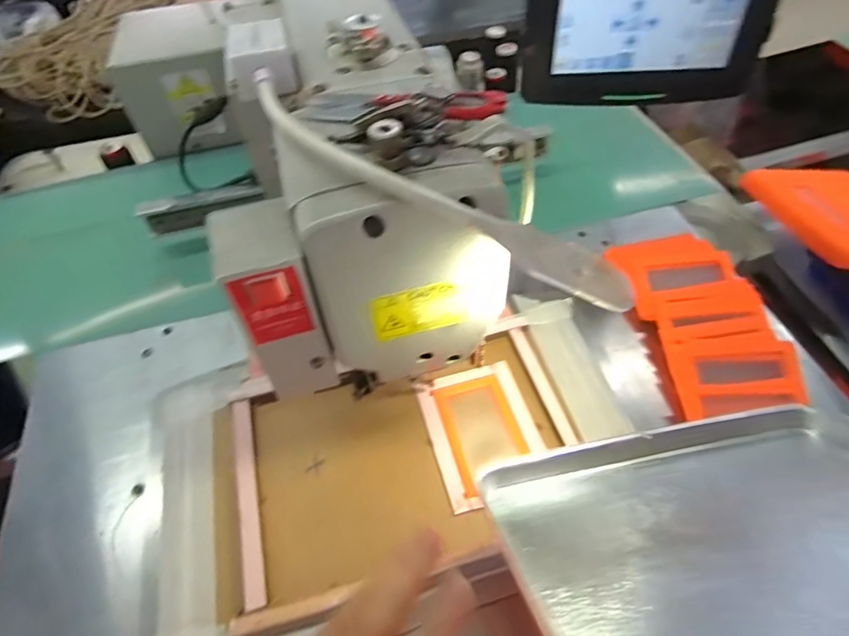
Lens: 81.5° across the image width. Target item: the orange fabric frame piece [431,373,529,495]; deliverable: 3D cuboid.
[{"bbox_3d":[0.052,0.100,0.441,0.064,0.004,0.103,-14,54,-8],"label":"orange fabric frame piece"}]

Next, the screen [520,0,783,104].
[{"bbox_3d":[0.192,-0.256,0.419,0.206,0.131,0.036,0,53,2],"label":"screen"}]

